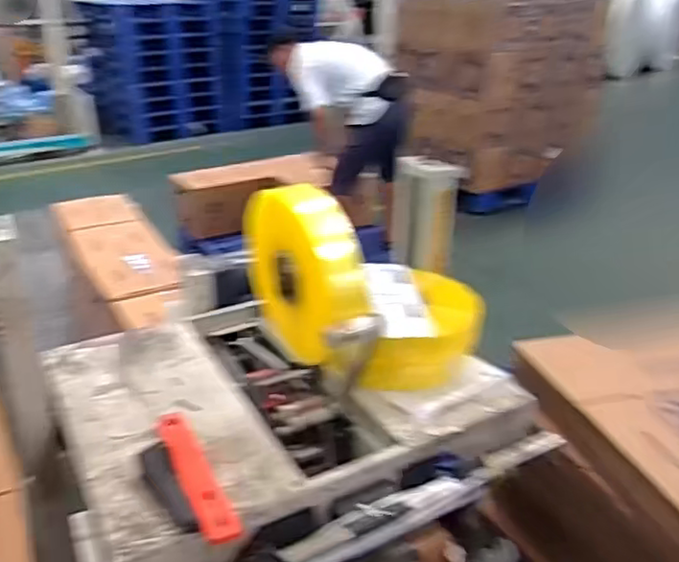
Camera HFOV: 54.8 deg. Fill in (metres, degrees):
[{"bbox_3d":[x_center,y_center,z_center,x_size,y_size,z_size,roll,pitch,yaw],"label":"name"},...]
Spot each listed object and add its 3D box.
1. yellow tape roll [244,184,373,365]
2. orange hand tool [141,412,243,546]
[{"bbox_3d":[-0.051,-0.018,0.960,0.075,0.244,0.279,-15,28,-28],"label":"yellow tape roll"},{"bbox_3d":[-0.221,0.265,0.900,0.091,0.034,0.270,-14,28,-27],"label":"orange hand tool"}]

